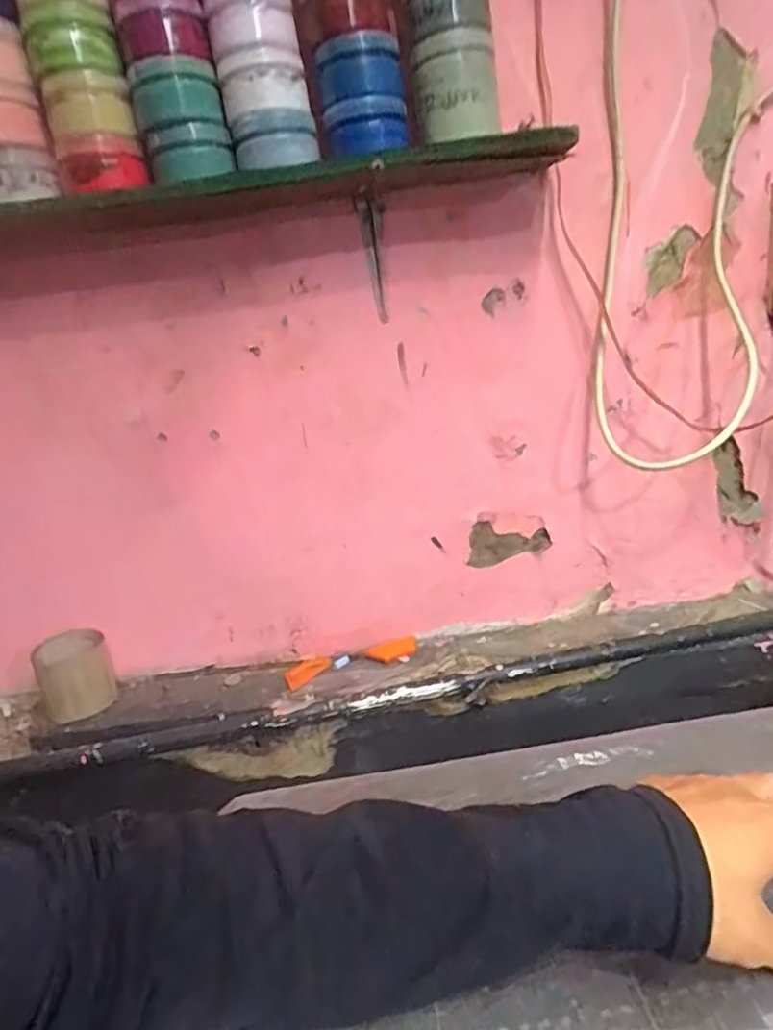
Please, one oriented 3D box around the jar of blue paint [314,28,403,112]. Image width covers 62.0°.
[{"bbox_3d":[-0.028,-0.449,0.649,0.083,0.058,0.074,-6,16,6],"label":"jar of blue paint"}]

